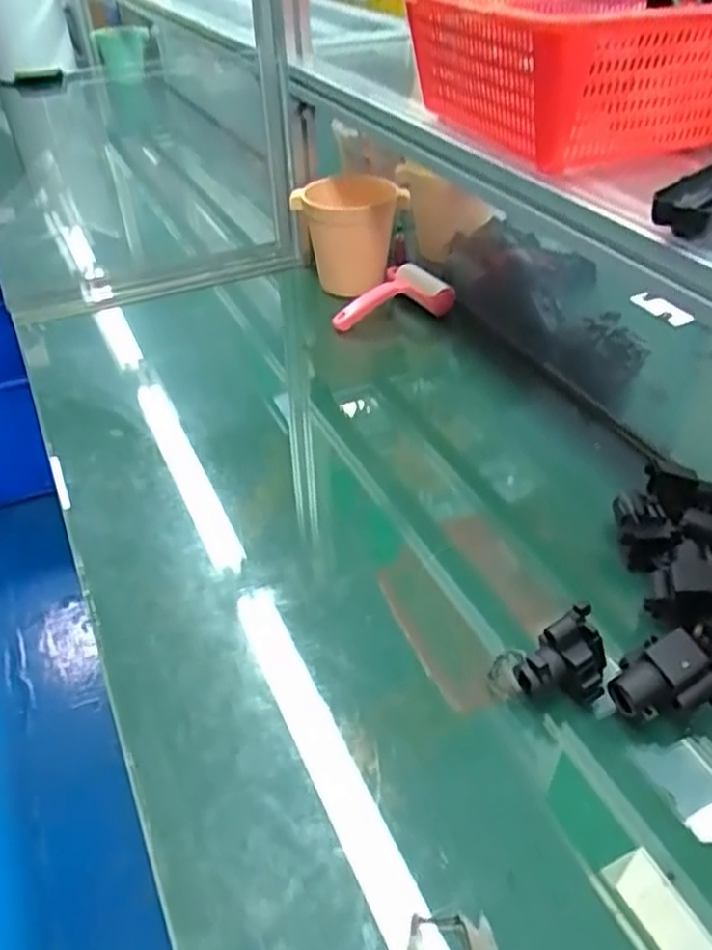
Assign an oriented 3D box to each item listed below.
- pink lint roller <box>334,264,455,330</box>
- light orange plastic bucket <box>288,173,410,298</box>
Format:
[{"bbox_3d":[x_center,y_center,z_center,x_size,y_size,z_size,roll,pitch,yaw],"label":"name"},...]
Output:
[{"bbox_3d":[0.045,-0.257,1.047,0.178,0.049,0.089,-13,42,-14],"label":"pink lint roller"},{"bbox_3d":[-0.009,-0.352,1.086,0.147,0.143,0.149,-1,40,1],"label":"light orange plastic bucket"}]

